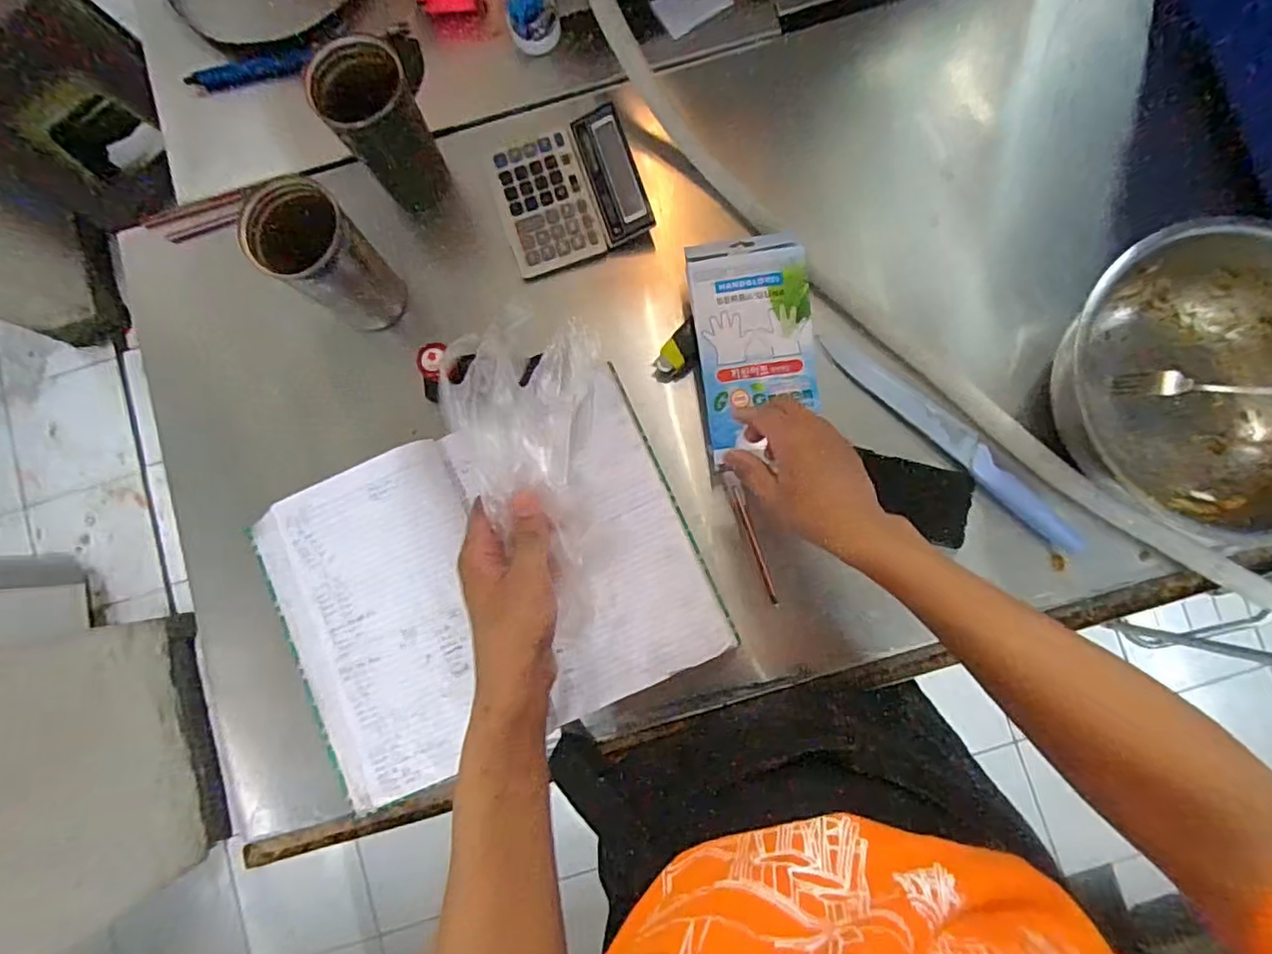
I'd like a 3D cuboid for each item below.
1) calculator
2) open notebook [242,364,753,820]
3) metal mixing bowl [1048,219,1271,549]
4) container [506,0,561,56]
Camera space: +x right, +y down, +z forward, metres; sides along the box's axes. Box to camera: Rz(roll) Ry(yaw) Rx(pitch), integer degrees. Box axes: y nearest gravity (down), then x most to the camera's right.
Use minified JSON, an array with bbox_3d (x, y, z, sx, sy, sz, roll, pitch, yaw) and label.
[{"bbox_3d":[-0.069,-0.302,0.654,0.145,0.025,0.146,-16,84,0],"label":"calculator"},{"bbox_3d":[-0.142,0.107,0.602,0.404,0.041,0.305,-23,84,0],"label":"open notebook"},{"bbox_3d":[0.524,-0.088,0.580,0.243,0.107,0.252,0,84,2],"label":"metal mixing bowl"},{"bbox_3d":[-0.111,-0.489,0.672,0.054,0.037,0.050,0,84,2],"label":"container"}]

